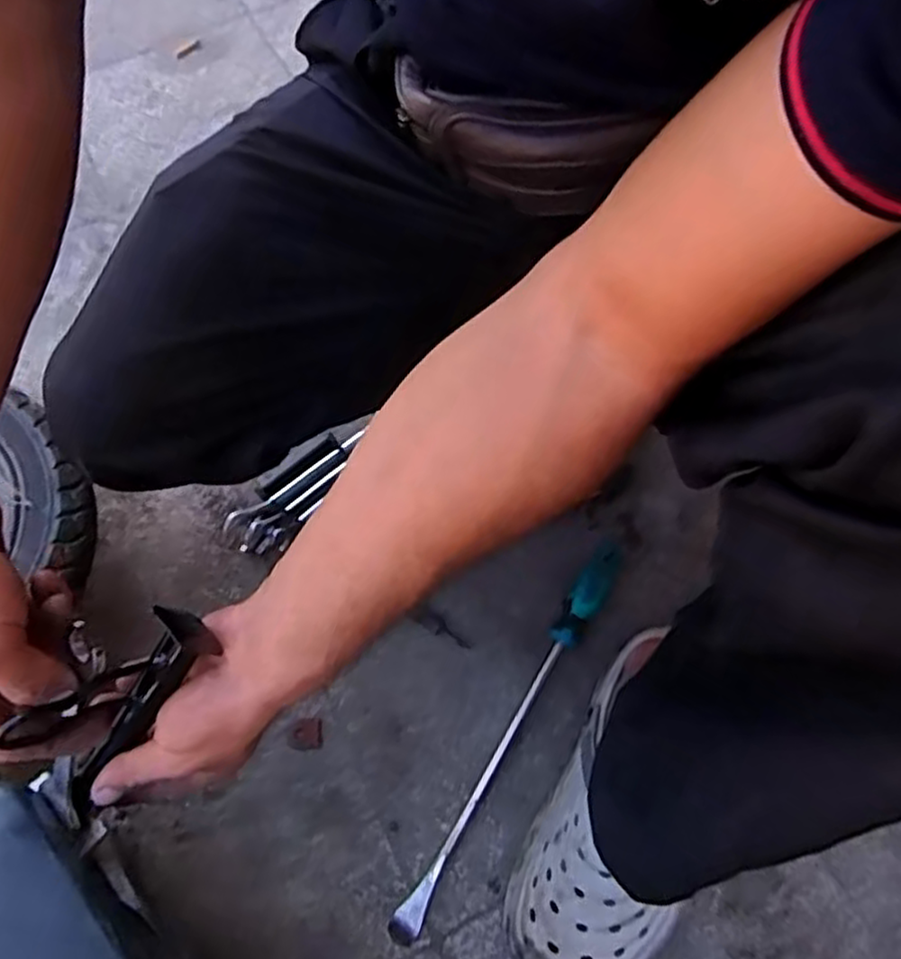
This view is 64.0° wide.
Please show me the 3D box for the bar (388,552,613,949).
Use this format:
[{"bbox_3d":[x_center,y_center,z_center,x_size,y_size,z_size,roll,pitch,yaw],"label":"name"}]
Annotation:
[{"bbox_3d":[0.053,0.214,0.623,0.030,0.038,0.369,29,68,14],"label":"bar"}]

